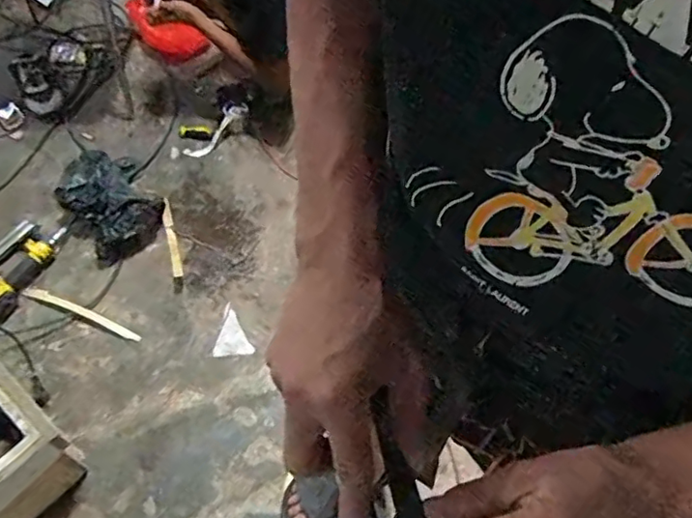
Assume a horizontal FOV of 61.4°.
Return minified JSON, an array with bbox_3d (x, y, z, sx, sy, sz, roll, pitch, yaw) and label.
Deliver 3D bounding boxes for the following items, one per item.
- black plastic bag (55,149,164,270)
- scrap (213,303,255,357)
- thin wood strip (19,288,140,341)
[{"bbox_3d":[-0.626,-0.155,1.522,0.218,0.109,0.316,-30,64,-22],"label":"black plastic bag"},{"bbox_3d":[-0.272,0.171,1.406,0.089,0.009,0.132,-3,57,-8],"label":"scrap"},{"bbox_3d":[-0.629,0.129,1.397,0.313,0.016,0.031,21,57,8],"label":"thin wood strip"}]

